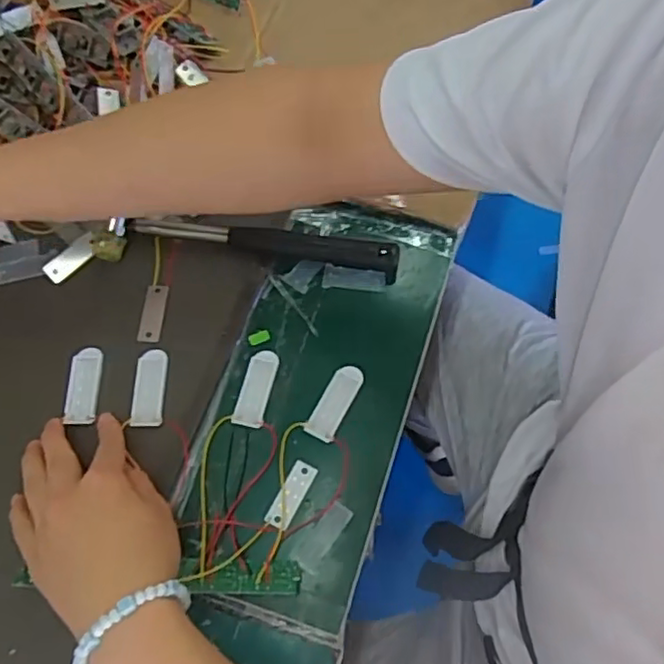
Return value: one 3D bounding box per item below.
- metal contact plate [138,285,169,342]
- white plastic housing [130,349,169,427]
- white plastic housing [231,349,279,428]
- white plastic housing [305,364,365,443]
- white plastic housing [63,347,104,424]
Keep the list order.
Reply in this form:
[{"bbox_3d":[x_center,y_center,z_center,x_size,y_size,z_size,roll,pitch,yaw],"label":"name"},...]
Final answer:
[{"bbox_3d":[-0.138,-0.015,0.493,0.019,0.004,0.046,3,66,4],"label":"metal contact plate"},{"bbox_3d":[-0.132,0.041,0.466,0.022,0.009,0.057,-1,66,2],"label":"white plastic housing"},{"bbox_3d":[-0.055,0.040,0.467,0.023,0.004,0.057,12,67,8],"label":"white plastic housing"},{"bbox_3d":[0.002,0.050,0.462,0.023,0.004,0.057,26,70,13],"label":"white plastic housing"},{"bbox_3d":[-0.180,0.038,0.466,0.020,0.008,0.057,0,69,3],"label":"white plastic housing"}]

